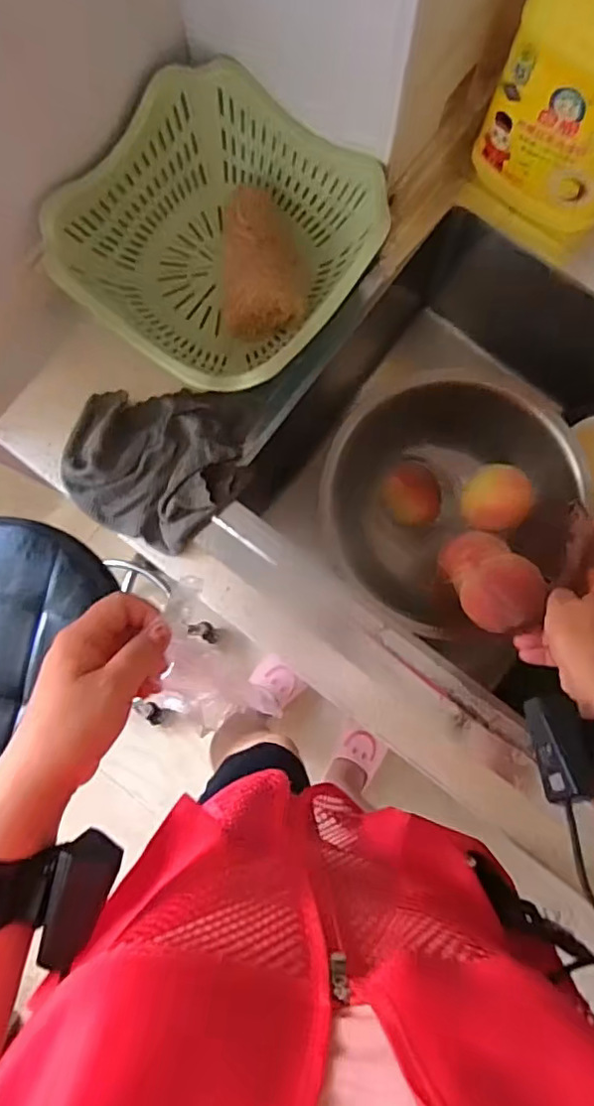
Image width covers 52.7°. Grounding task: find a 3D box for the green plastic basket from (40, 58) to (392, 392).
[{"bbox_3d":[-0.071,-0.281,0.556,0.246,0.086,0.248,37,82,4],"label":"green plastic basket"}]

